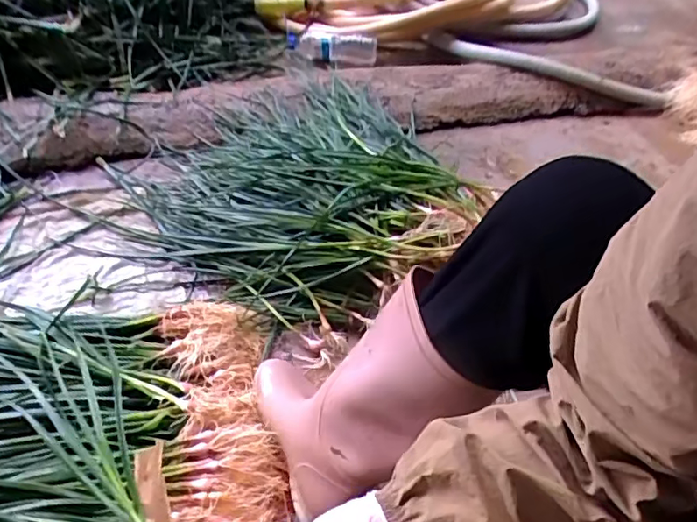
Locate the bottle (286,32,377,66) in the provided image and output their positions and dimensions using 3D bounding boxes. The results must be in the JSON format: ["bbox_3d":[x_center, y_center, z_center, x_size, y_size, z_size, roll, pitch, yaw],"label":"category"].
[{"bbox_3d":[-0.037,-0.484,1.317,0.202,0.070,0.075,1,46,-1],"label":"bottle"}]

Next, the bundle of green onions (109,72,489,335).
[{"bbox_3d":[-0.072,-0.139,1.078,0.589,0.146,0.555,1,46,-1],"label":"bundle of green onions"}]

